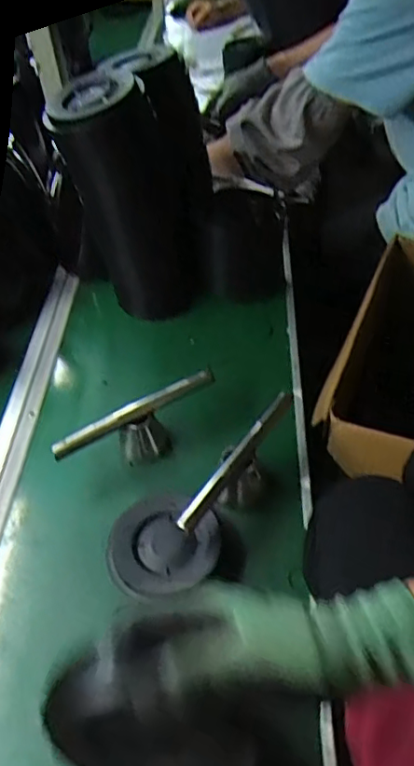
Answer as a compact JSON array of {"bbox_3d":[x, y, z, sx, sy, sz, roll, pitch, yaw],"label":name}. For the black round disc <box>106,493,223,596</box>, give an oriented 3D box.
[{"bbox_3d":[-0.044,0.162,0.585,0.110,0.033,0.103,-3,47,3],"label":"black round disc"}]

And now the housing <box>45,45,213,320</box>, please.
[{"bbox_3d":[-0.087,-0.276,0.818,0.176,0.298,0.205,-8,47,-1],"label":"housing"}]

